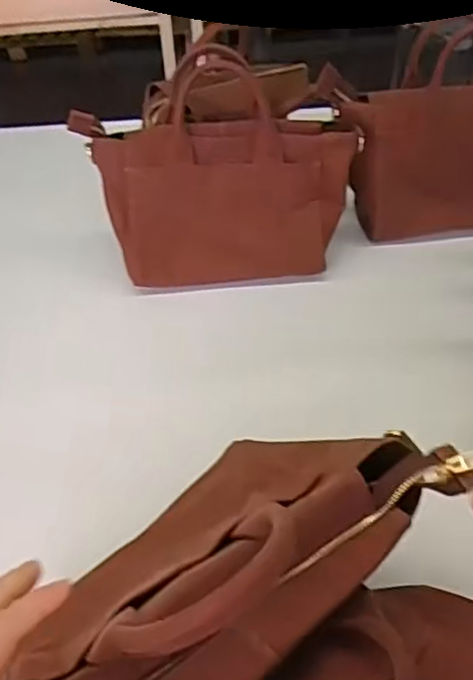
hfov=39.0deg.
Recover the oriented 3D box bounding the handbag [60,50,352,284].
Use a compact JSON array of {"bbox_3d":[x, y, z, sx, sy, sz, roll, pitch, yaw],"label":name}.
[{"bbox_3d":[-0.025,-0.196,0.807,0.318,0.186,0.167,-6,41,-1],"label":"handbag"}]

